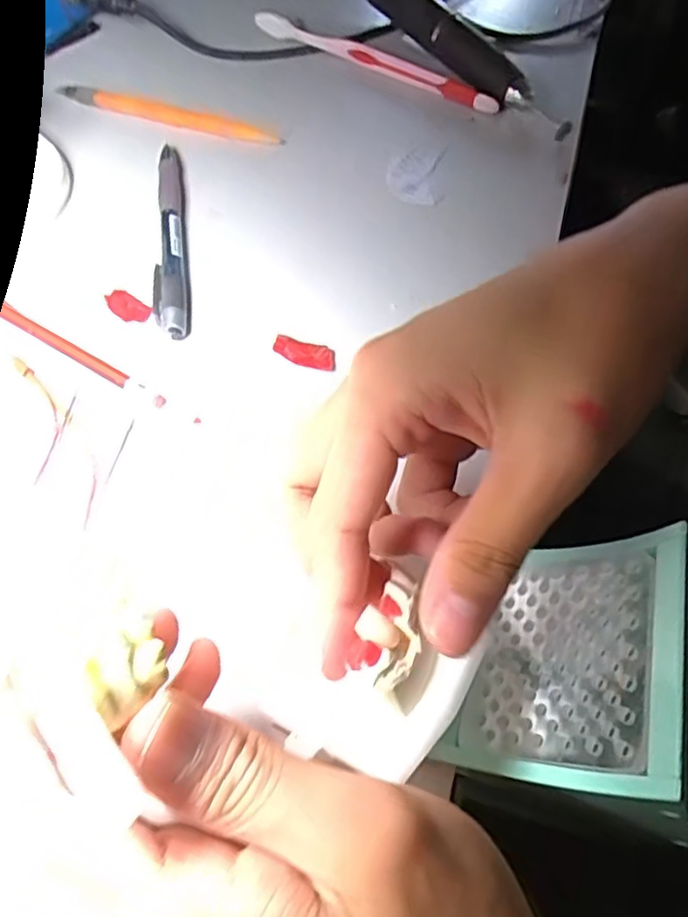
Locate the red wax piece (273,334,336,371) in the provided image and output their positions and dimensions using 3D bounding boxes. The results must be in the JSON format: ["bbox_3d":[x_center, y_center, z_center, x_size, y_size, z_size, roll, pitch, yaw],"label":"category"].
[{"bbox_3d":[-0.018,-0.049,0.301,0.029,0.004,0.014,18,62,8],"label":"red wax piece"}]

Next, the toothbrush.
[{"bbox_3d":[0.018,-0.256,0.420,0.176,0.011,0.013,29,64,14],"label":"toothbrush"}]

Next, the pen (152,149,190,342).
[{"bbox_3d":[-0.089,-0.114,0.333,0.017,0.009,0.132,-7,61,-5],"label":"pen"}]

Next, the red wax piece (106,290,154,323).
[{"bbox_3d":[-0.104,-0.074,0.315,0.025,0.004,0.014,33,65,16],"label":"red wax piece"}]

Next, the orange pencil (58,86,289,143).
[{"bbox_3d":[-0.105,-0.203,0.390,0.141,0.013,0.013,18,62,9],"label":"orange pencil"}]

